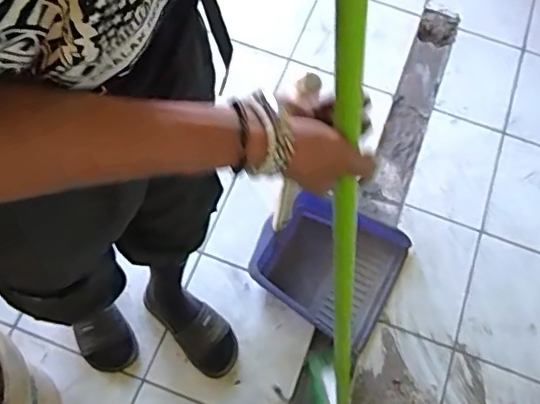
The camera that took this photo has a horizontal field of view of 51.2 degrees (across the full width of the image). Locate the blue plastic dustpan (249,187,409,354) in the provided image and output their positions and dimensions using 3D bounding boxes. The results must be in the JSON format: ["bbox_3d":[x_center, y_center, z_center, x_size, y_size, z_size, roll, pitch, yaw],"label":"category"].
[{"bbox_3d":[0.135,0.132,1.273,0.303,0.100,0.294,30,67,9],"label":"blue plastic dustpan"}]

